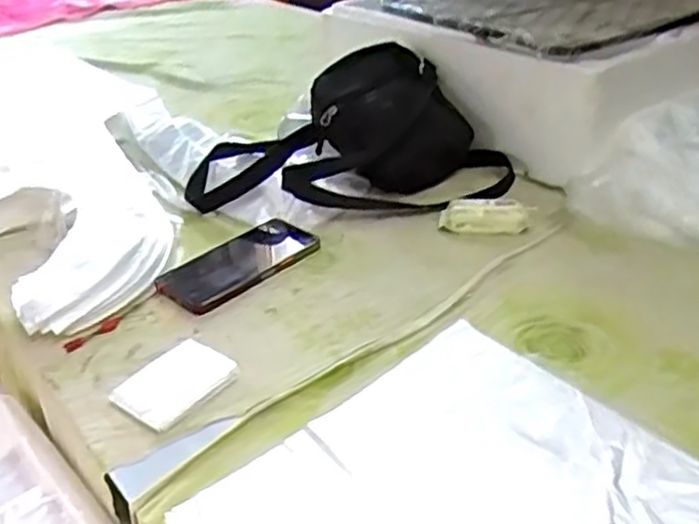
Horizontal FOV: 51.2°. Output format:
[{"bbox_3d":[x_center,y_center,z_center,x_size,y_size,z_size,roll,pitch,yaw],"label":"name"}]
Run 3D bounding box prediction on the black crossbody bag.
[{"bbox_3d":[-0.001,-0.143,0.860,0.345,0.148,0.249,-16,35,-18],"label":"black crossbody bag"}]

